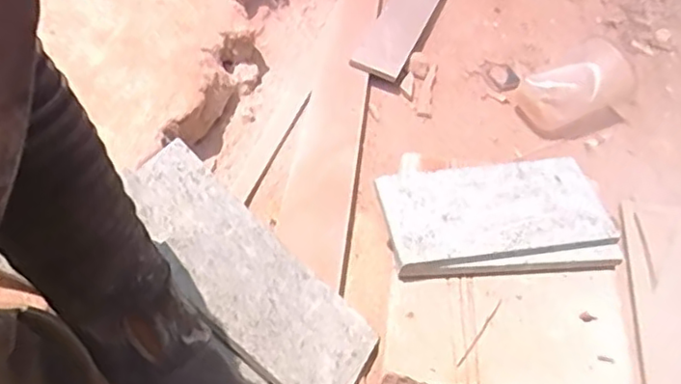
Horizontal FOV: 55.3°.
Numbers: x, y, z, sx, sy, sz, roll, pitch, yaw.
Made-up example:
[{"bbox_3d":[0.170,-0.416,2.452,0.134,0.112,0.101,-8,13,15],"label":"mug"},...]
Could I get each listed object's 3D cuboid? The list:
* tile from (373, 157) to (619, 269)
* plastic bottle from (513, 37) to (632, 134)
[{"bbox_3d":[0.136,0.013,0.580,0.193,0.013,0.103,-5,53,-9],"label":"tile"},{"bbox_3d":[0.281,-0.125,0.781,0.115,0.070,0.098,-31,60,-26],"label":"plastic bottle"}]

